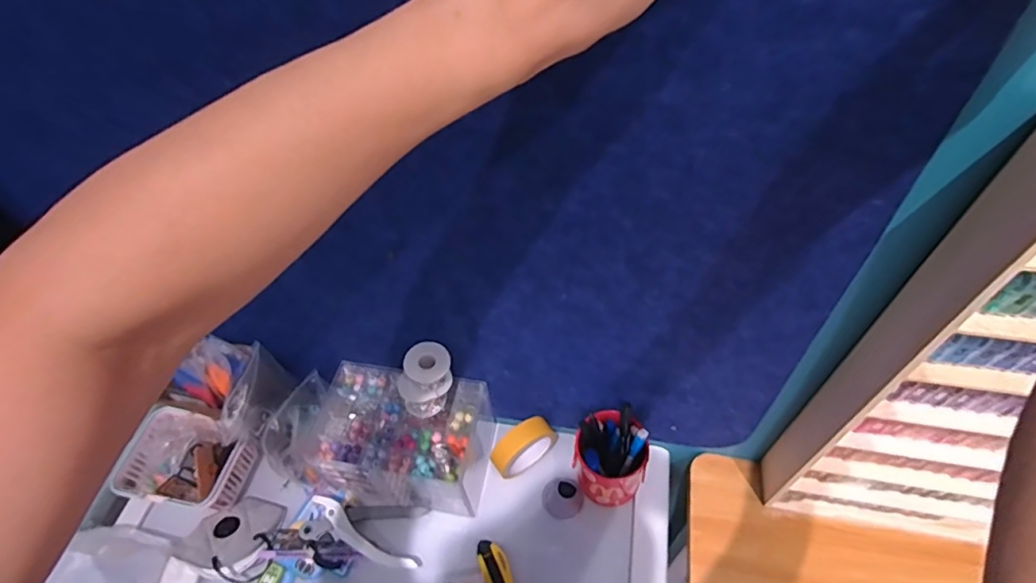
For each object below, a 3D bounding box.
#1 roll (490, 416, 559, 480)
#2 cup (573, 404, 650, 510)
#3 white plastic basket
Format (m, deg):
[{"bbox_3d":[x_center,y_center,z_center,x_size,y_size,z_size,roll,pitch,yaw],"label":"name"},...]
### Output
[{"bbox_3d":[0.011,0.221,0.779,0.109,0.098,0.031,-35,58,-21],"label":"roll"},{"bbox_3d":[0.123,0.229,0.741,0.093,0.133,0.087,-2,52,3],"label":"cup"},{"bbox_3d":[-0.471,0.246,0.778,0.170,0.081,0.127,12,54,13],"label":"white plastic basket"}]

